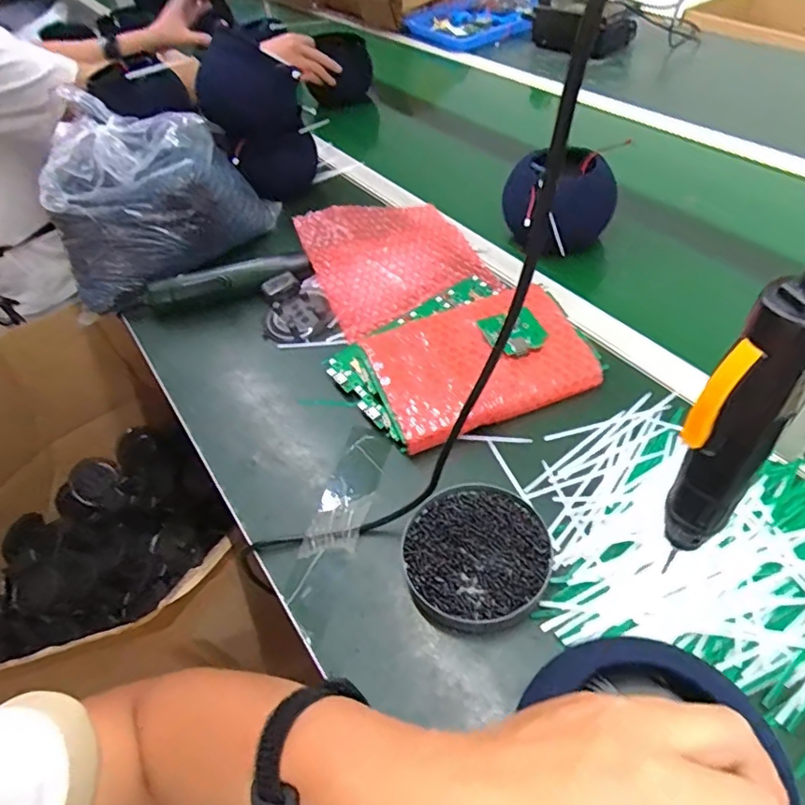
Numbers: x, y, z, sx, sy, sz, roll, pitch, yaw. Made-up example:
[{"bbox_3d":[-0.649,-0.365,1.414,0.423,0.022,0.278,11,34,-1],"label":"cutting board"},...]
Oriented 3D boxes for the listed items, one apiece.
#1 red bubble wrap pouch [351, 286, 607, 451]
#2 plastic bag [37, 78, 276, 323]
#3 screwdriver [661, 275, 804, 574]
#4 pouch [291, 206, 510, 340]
[{"bbox_3d":[0.076,-0.038,0.556,0.200,0.046,0.133,-22,49,-11],"label":"red bubble wrap pouch"},{"bbox_3d":[-0.323,-0.265,0.744,0.248,0.183,0.204,-5,48,5],"label":"plastic bag"},{"bbox_3d":[0.153,0.013,0.258,0.036,0.216,0.031,-37,54,-23],"label":"screwdriver"},{"bbox_3d":[-0.014,-0.183,0.706,0.192,0.019,0.200,-19,62,-13],"label":"pouch"}]

